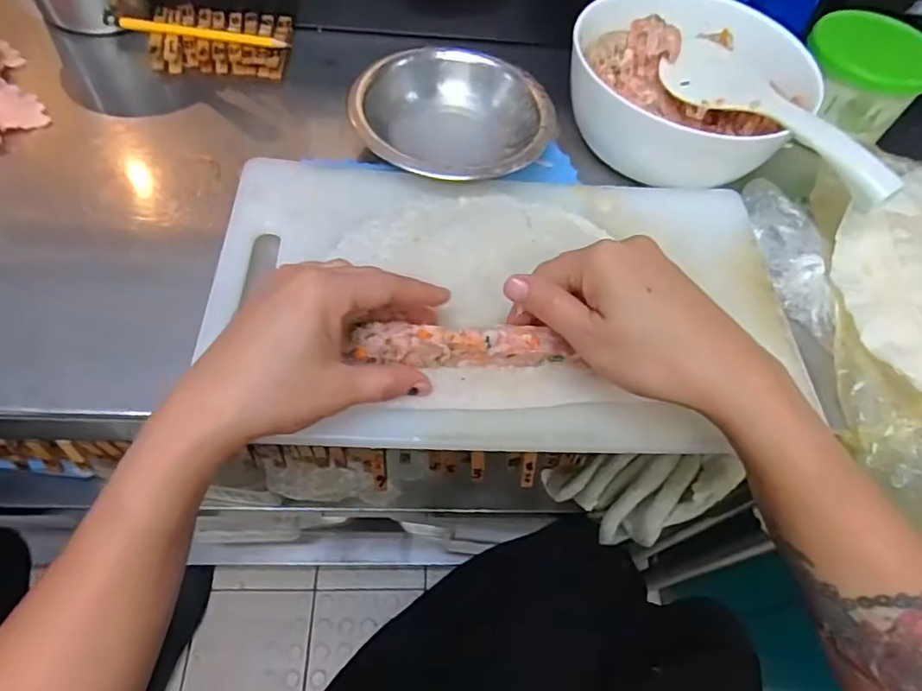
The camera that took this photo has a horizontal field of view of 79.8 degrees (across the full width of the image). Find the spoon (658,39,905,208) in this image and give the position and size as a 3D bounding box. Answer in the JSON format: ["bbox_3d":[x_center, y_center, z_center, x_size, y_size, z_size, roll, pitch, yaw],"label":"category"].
[{"bbox_3d":[0.220,-0.164,0.392,0.062,0.023,0.193,-24,65,-16],"label":"spoon"}]

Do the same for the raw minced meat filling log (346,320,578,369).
[{"bbox_3d":[0.000,0.000,0.322,0.122,0.023,0.020,3,60,-9],"label":"raw minced meat filling log"}]

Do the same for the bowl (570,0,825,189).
[{"bbox_3d":[0.177,-0.212,0.433,0.175,0.066,0.168,1,60,-3],"label":"bowl"}]

